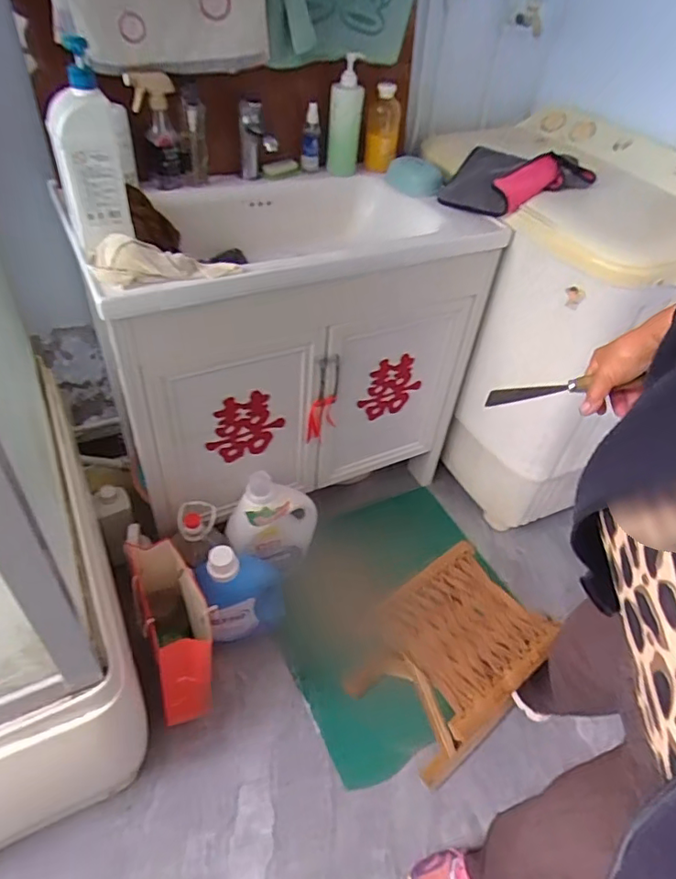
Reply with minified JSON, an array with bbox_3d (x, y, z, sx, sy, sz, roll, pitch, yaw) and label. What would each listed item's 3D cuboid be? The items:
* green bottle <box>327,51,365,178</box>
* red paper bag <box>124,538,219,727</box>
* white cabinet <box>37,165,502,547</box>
[{"bbox_3d":[0.018,-0.686,1.188,0.062,0.228,0.066,11,43,6],"label":"green bottle"},{"bbox_3d":[-0.321,0.364,1.092,0.113,0.289,0.241,-16,47,-22],"label":"red paper bag"},{"bbox_3d":[-0.109,-0.219,1.270,0.770,0.610,0.381,-18,48,-23],"label":"white cabinet"}]

